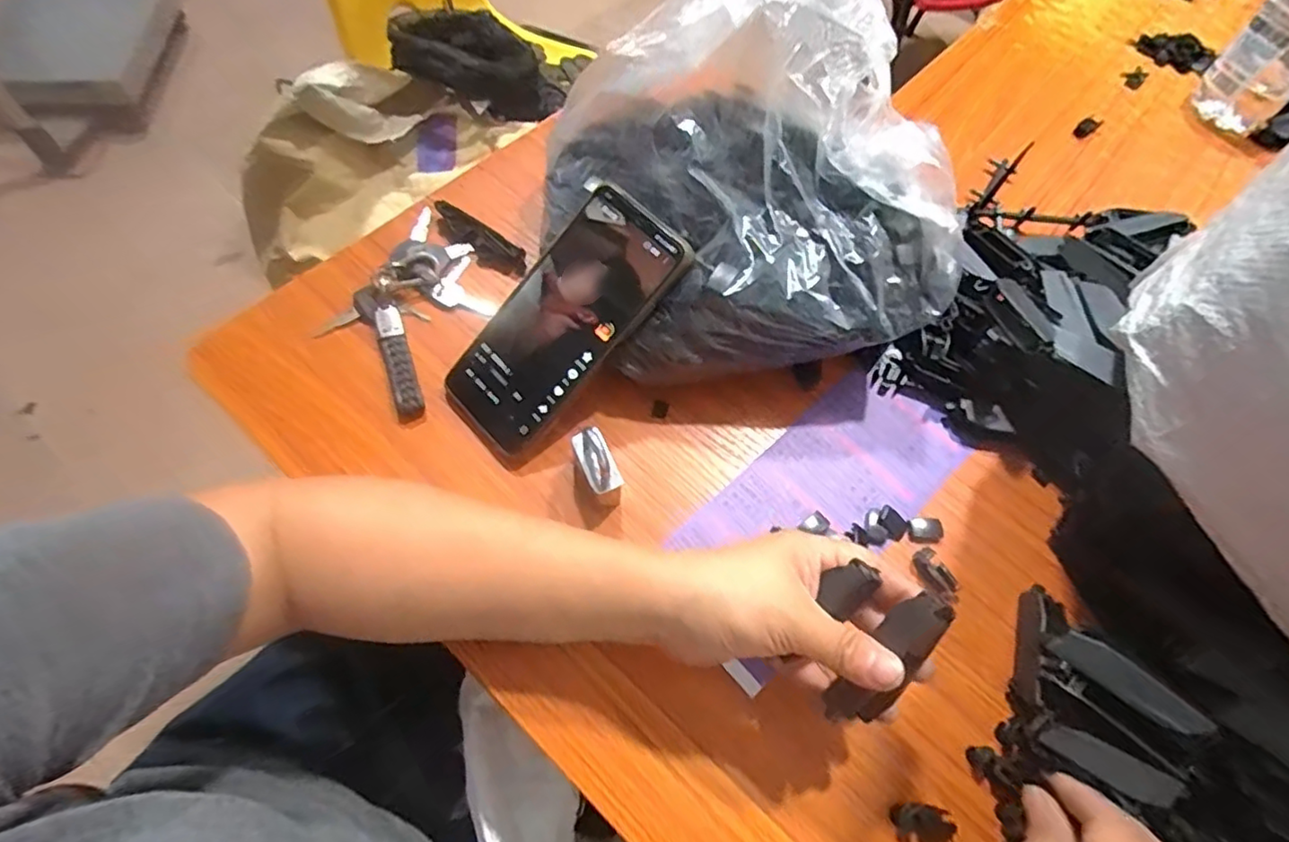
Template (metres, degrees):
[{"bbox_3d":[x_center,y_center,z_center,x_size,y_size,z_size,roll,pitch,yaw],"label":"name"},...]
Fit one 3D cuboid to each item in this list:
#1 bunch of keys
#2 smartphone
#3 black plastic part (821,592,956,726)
[{"bbox_3d":[-0.157,-0.078,0.425,0.098,0.028,0.135,27,64,12],"label":"bunch of keys"},{"bbox_3d":[-0.052,-0.061,0.378,0.168,0.006,0.077,-47,74,9],"label":"smartphone"},{"bbox_3d":[0.110,0.109,0.276,0.022,0.011,0.073,39,98,17],"label":"black plastic part"}]

